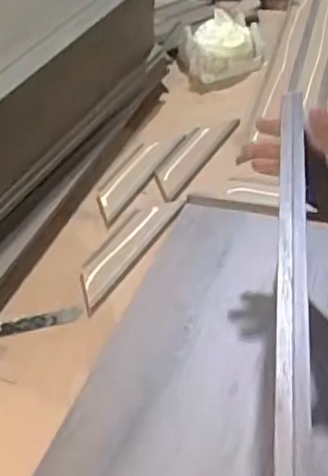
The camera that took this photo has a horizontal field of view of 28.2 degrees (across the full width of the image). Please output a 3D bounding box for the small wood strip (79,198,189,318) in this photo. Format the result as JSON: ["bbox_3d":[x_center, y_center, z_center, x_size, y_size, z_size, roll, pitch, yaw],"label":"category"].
[{"bbox_3d":[-0.041,0.007,0.730,0.049,0.007,0.193,19,48,24],"label":"small wood strip"}]

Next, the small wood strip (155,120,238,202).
[{"bbox_3d":[0.037,-0.110,0.862,0.047,0.010,0.179,19,48,24],"label":"small wood strip"}]

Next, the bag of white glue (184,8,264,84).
[{"bbox_3d":[0.093,-0.301,1.008,0.123,0.057,0.127,-2,43,3],"label":"bag of white glue"}]

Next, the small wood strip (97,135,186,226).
[{"bbox_3d":[-0.036,-0.081,0.830,0.046,0.011,0.184,17,47,22],"label":"small wood strip"}]

